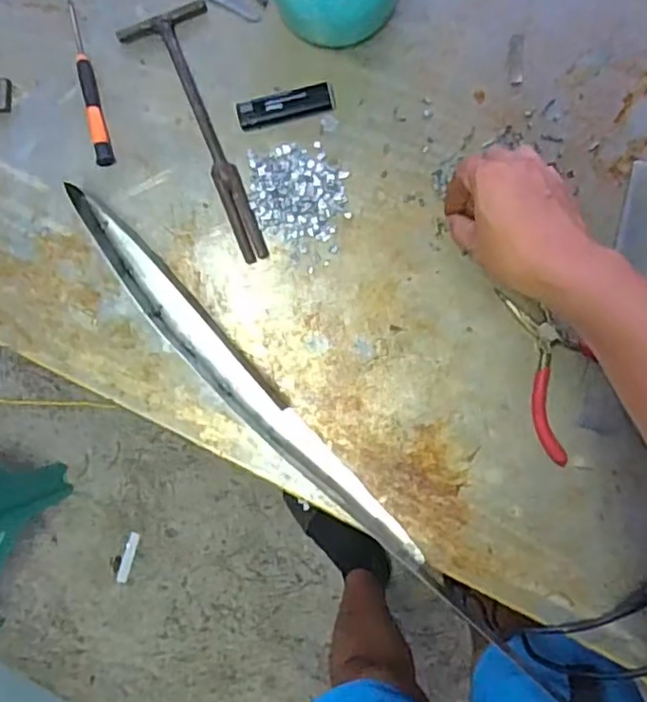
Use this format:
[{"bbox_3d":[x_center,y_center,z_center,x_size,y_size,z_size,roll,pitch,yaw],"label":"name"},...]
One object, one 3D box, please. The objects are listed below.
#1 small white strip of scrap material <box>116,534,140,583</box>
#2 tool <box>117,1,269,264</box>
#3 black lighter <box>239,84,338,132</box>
[{"bbox_3d":[-0.393,0.416,1.303,0.023,0.007,0.101,16,91,3],"label":"small white strip of scrap material"},{"bbox_3d":[-0.097,-0.182,0.547,0.070,0.010,0.223,-23,89,3],"label":"tool"},{"bbox_3d":[-0.031,-0.207,0.547,0.081,0.010,0.025,-14,89,3],"label":"black lighter"}]

